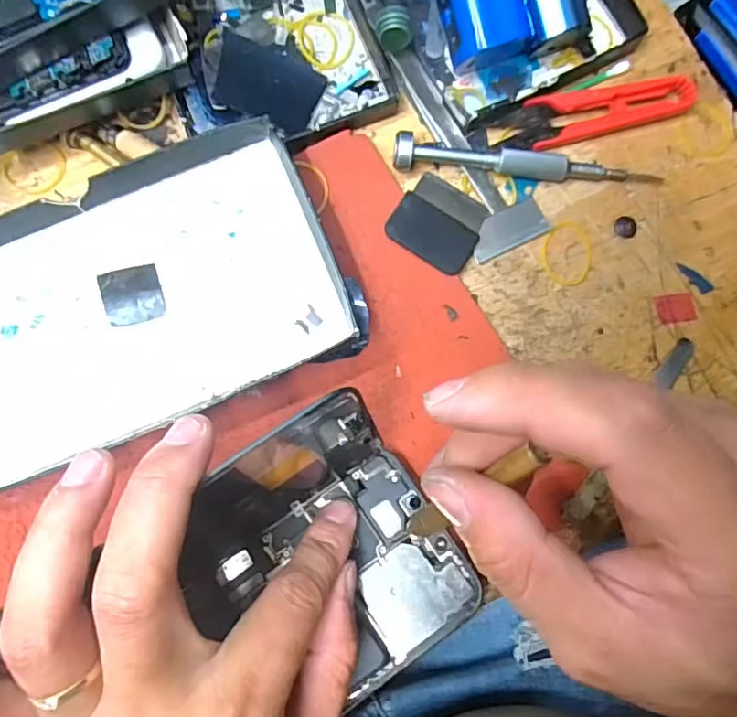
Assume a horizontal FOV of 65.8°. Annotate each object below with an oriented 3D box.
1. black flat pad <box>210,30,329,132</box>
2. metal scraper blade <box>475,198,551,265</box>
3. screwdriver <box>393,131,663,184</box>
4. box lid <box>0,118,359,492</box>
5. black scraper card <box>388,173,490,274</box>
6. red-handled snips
[{"bbox_3d":[-0.048,-0.129,0.268,0.049,0.005,0.035,21,81,1],"label":"black flat pad"},{"bbox_3d":[0.066,-0.061,0.268,0.039,0.004,0.019,-27,83,-6],"label":"metal scraper blade"},{"bbox_3d":[0.074,-0.092,0.265,0.126,0.010,0.015,1,81,-2],"label":"screwdriver"},{"bbox_3d":[-0.106,-0.023,0.246,0.180,0.027,0.107,-25,83,-6],"label":"box lid"},{"bbox_3d":[0.033,-0.063,0.261,0.039,0.004,0.041,31,82,3],"label":"black scraper card"},{"bbox_3d":[0.107,-0.119,0.275,0.099,0.016,0.024,-15,82,-4],"label":"red-handled snips"}]

